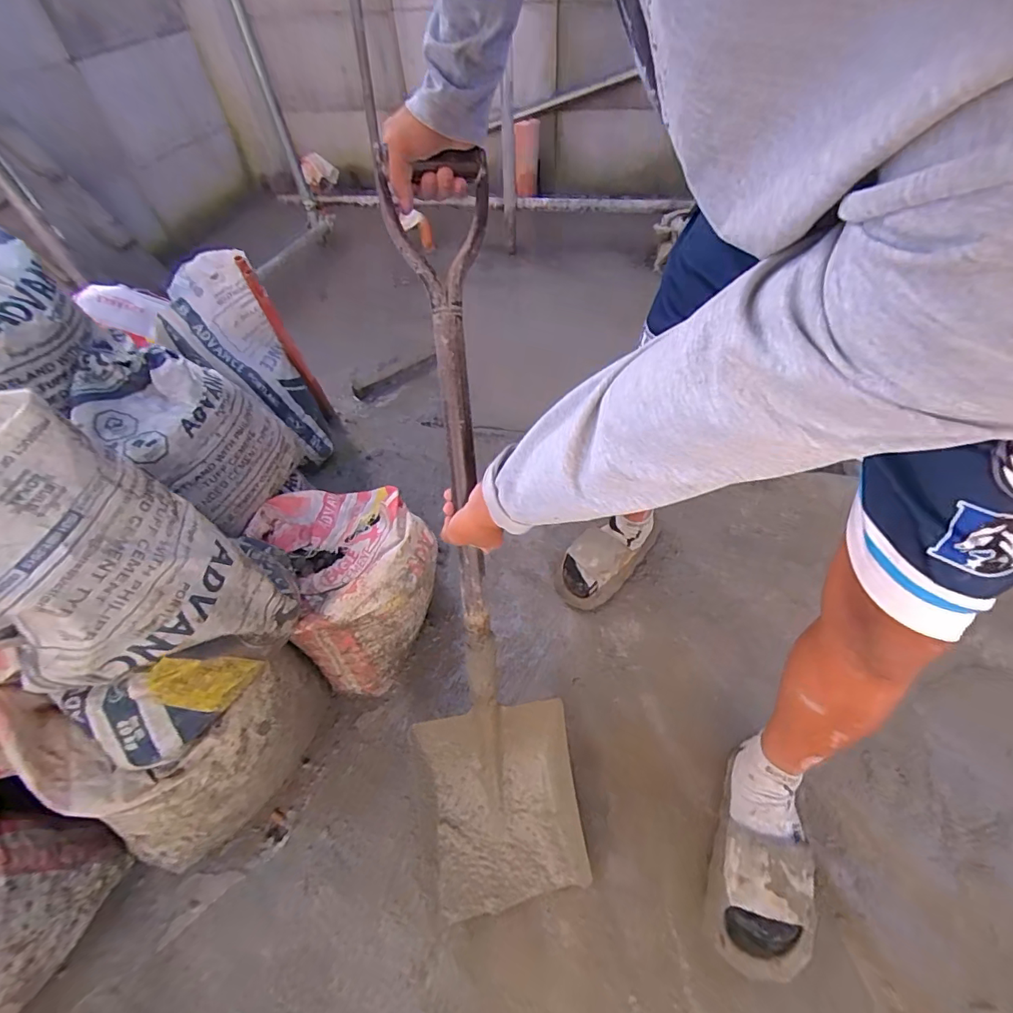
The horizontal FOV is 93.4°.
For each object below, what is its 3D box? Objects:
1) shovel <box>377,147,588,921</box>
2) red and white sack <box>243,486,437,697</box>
[{"bbox_3d":[-0.030,0.094,0.615,0.210,0.946,0.111,-3,14,1],"label":"shovel"},{"bbox_3d":[-0.296,0.126,0.915,0.309,0.238,0.302,27,51,25],"label":"red and white sack"}]

